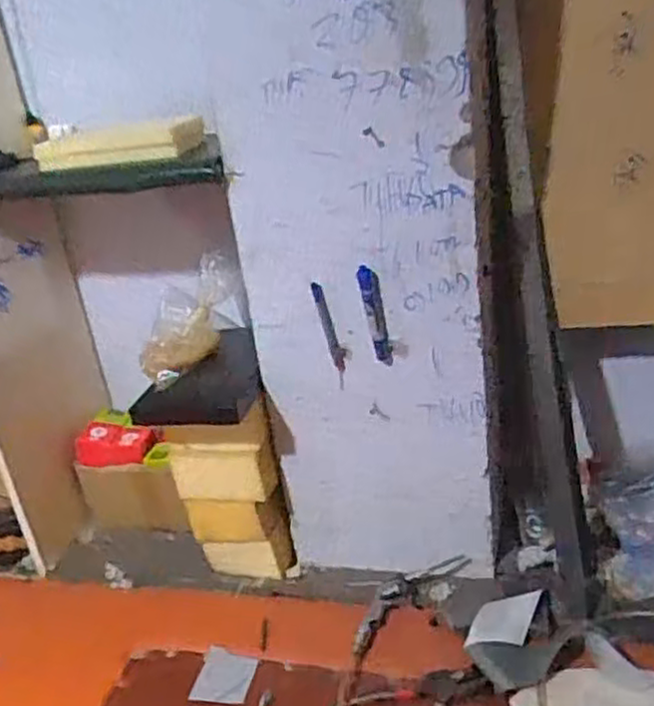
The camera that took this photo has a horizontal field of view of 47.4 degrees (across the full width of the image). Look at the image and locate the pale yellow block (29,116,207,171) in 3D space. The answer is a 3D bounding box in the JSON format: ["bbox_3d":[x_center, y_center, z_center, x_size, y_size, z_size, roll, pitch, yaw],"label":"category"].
[{"bbox_3d":[-0.287,-0.295,1.037,0.268,0.057,0.039,-1,24,16],"label":"pale yellow block"}]

